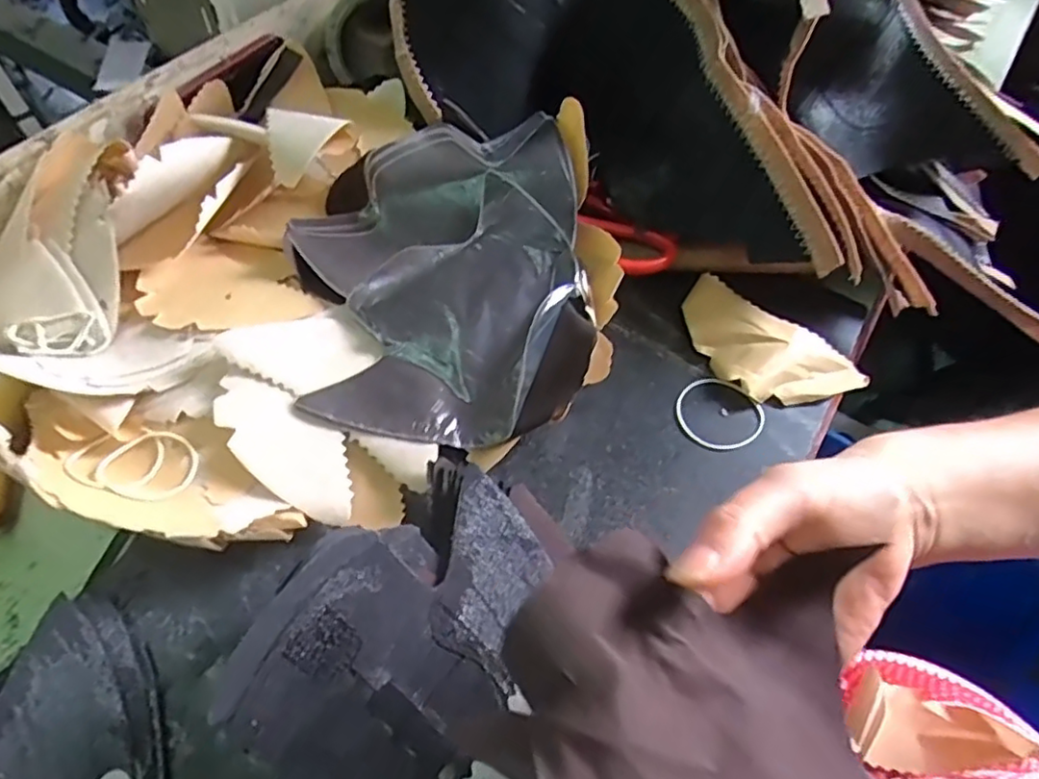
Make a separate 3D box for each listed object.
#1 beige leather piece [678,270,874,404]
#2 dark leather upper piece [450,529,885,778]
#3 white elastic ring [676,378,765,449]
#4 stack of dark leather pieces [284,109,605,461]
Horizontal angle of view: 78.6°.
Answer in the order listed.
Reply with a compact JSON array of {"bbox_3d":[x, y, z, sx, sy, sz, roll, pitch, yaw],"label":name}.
[{"bbox_3d":[0.167,-0.027,0.432,0.125,0.014,0.069,31,60,17],"label":"beige leather piece"},{"bbox_3d":[0.080,0.100,0.199,0.155,0.051,0.120,29,60,16],"label":"dark leather upper piece"},{"bbox_3d":[0.129,0.016,0.409,0.054,0.005,0.050,0,61,0],"label":"white elastic ring"},{"bbox_3d":[-0.055,-0.081,0.413,0.190,0.052,0.235,0,56,-3],"label":"stack of dark leather pieces"}]

